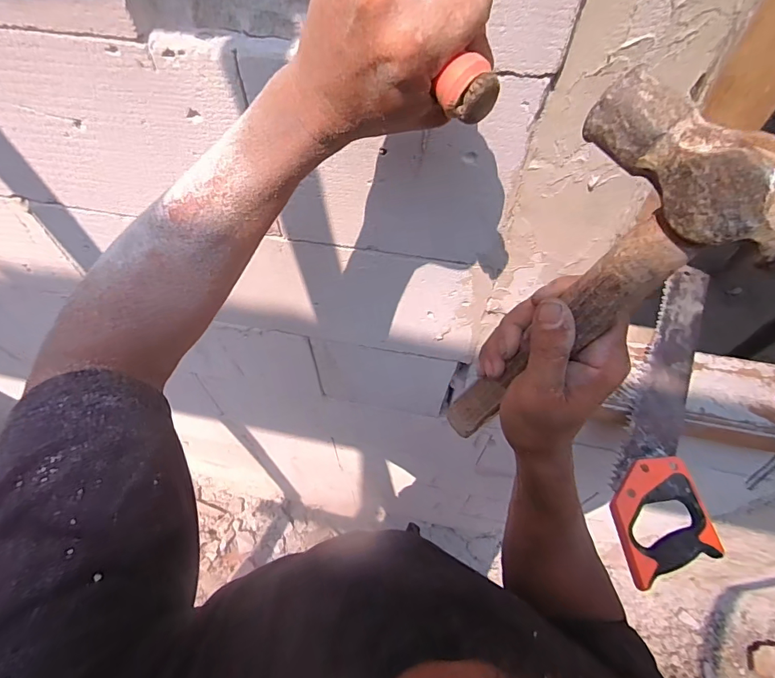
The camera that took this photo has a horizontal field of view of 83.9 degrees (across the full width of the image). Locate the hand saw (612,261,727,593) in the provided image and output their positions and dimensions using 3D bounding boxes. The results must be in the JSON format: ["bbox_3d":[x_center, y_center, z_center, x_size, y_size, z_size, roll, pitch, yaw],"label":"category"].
[{"bbox_3d":[0.415,0.089,0.636,0.120,0.034,0.529,19,57,13],"label":"hand saw"}]

